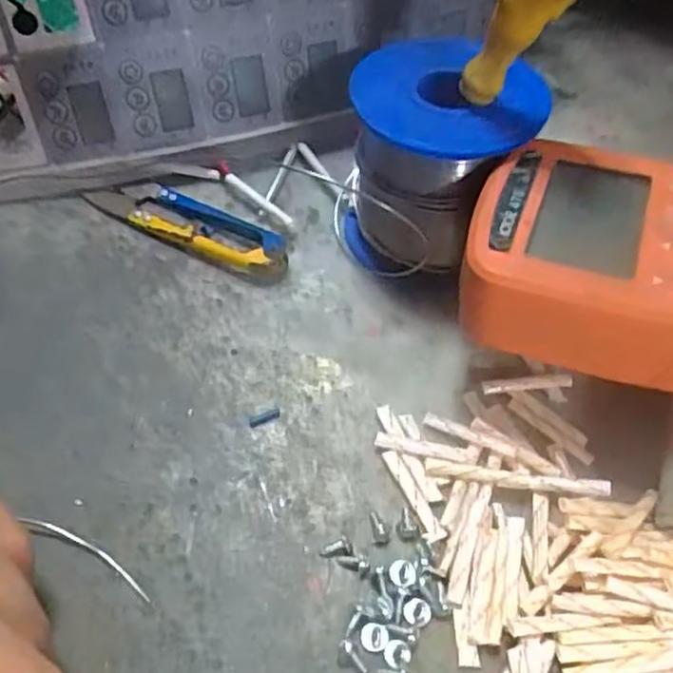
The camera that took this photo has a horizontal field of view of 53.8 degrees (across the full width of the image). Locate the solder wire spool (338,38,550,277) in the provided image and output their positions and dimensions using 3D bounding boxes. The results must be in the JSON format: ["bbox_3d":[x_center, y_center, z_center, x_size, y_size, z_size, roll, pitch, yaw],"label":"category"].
[{"bbox_3d":[0.036,-0.062,0.243,0.063,0.068,0.063,10,53,7],"label":"solder wire spool"}]

